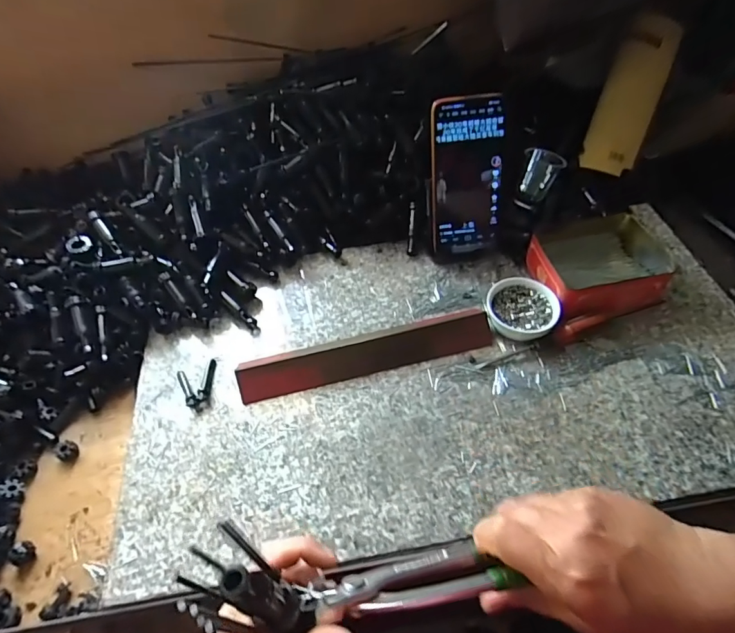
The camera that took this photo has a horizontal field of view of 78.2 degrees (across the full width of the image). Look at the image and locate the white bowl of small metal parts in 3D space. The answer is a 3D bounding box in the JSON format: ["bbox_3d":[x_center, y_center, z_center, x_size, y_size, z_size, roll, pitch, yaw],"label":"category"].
[{"bbox_3d":[0.161,-0.006,0.475,0.071,0.026,0.066,-2,52,3],"label":"white bowl of small metal parts"}]

